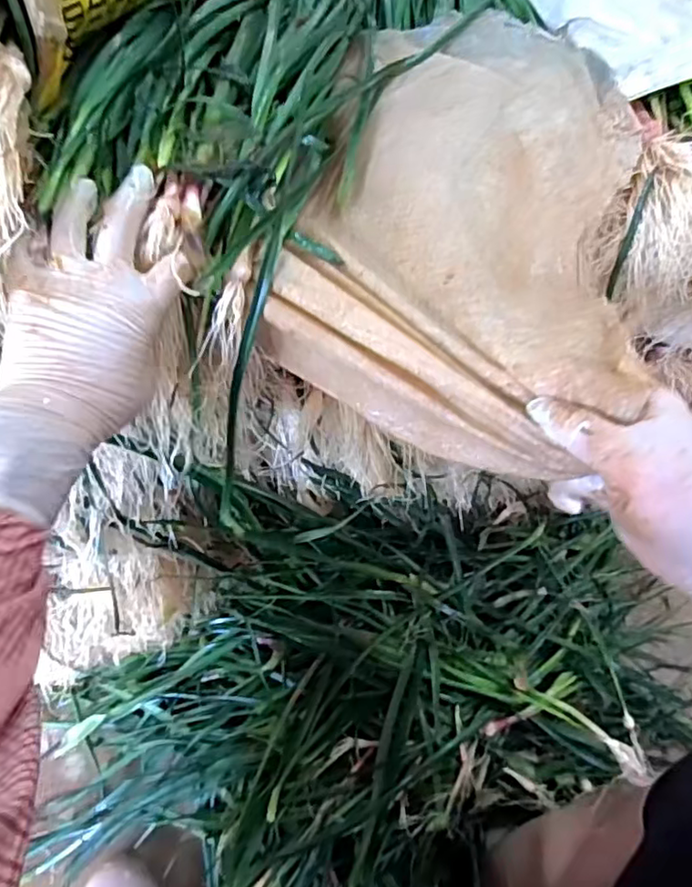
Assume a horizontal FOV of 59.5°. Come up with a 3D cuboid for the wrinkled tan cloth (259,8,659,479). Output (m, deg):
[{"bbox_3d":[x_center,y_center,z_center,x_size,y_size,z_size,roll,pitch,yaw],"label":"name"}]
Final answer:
[{"bbox_3d":[0.085,-0.167,0.426,0.213,0.079,0.382,16,62,8],"label":"wrinkled tan cloth"}]

